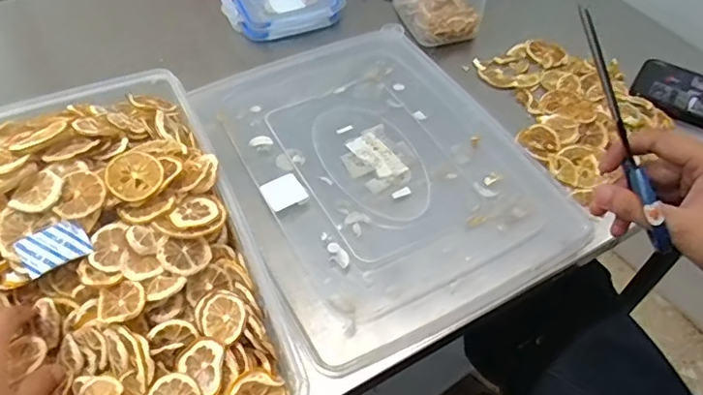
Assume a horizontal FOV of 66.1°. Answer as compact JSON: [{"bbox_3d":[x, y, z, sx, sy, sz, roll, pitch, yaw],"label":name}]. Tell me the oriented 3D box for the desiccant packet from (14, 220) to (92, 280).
[{"bbox_3d":[-0.220,0.037,0.400,0.045,0.005,0.030,-26,82,-21],"label":"desiccant packet"}]

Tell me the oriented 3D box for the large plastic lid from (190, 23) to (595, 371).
[{"bbox_3d":[0.018,-0.045,0.541,0.278,0.014,0.365,-22,55,-18],"label":"large plastic lid"}]

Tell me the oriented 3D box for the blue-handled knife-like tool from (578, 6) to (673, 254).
[{"bbox_3d":[0.180,-0.042,0.360,0.013,0.014,0.174,-25,99,-20],"label":"blue-handled knife-like tool"}]

